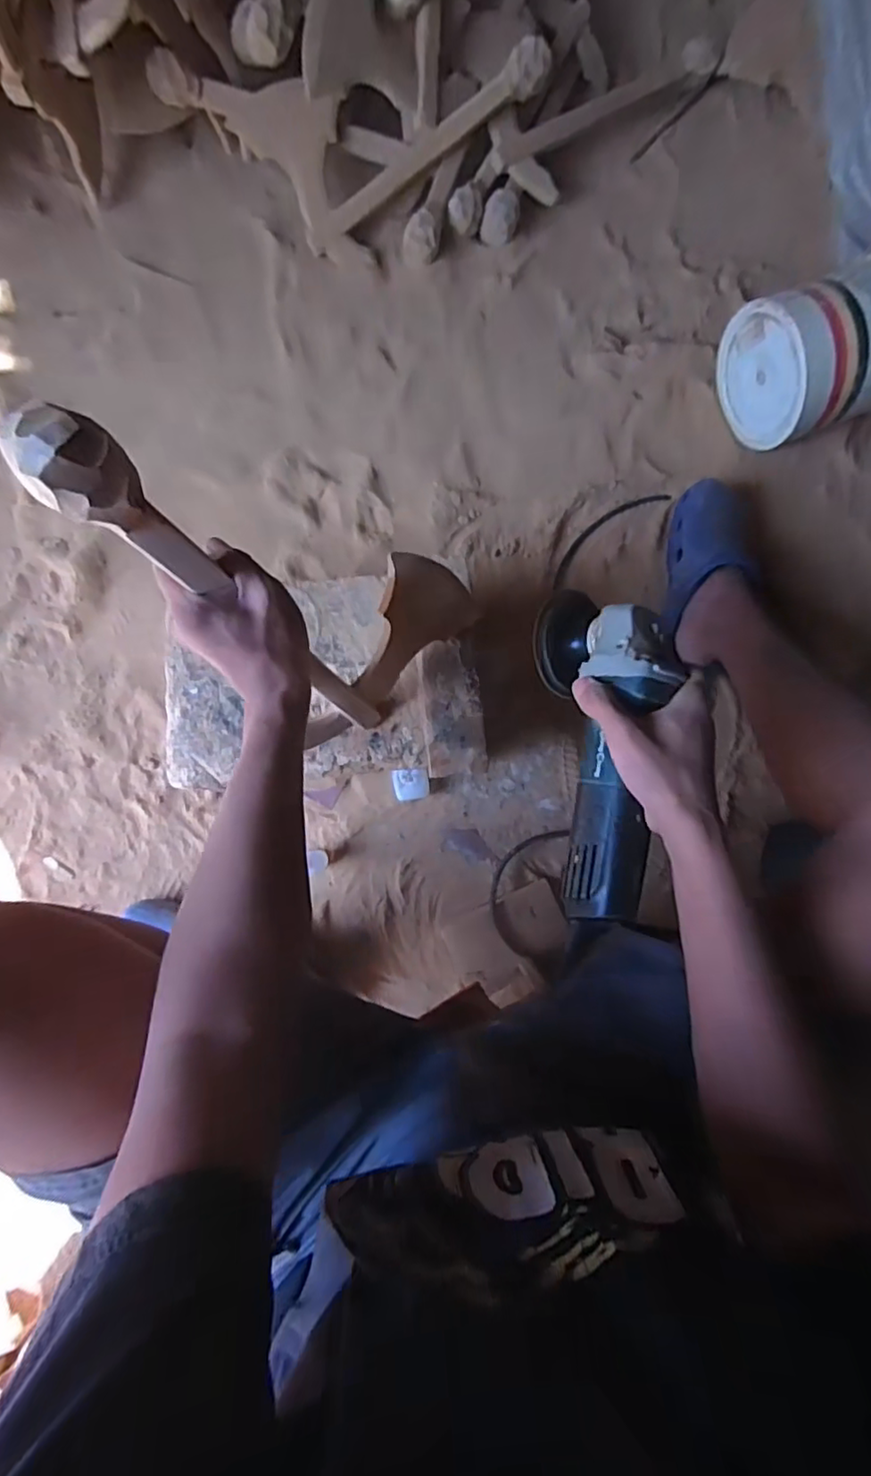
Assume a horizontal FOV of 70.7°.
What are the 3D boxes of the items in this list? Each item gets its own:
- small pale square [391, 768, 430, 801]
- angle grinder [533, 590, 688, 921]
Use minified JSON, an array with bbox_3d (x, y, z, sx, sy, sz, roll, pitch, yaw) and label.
[{"bbox_3d":[-0.030,0.060,0.791,0.045,0.018,0.040,-7,84,-5],"label":"small pale square"},{"bbox_3d":[0.145,0.004,0.497,0.099,0.084,0.271,-1,84,-5],"label":"angle grinder"}]

